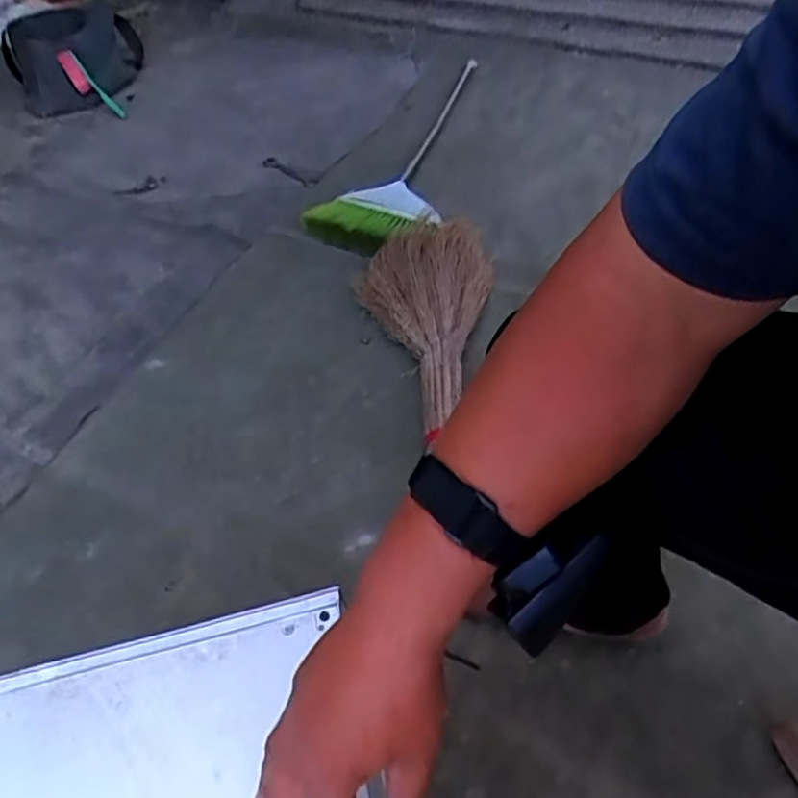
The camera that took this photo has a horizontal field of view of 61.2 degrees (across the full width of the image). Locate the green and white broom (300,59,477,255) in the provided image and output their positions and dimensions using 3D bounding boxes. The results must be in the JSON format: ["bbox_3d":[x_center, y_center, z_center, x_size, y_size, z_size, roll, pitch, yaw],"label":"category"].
[{"bbox_3d":[0.010,-0.497,1.349,0.262,0.078,0.610,10,50,13],"label":"green and white broom"}]

